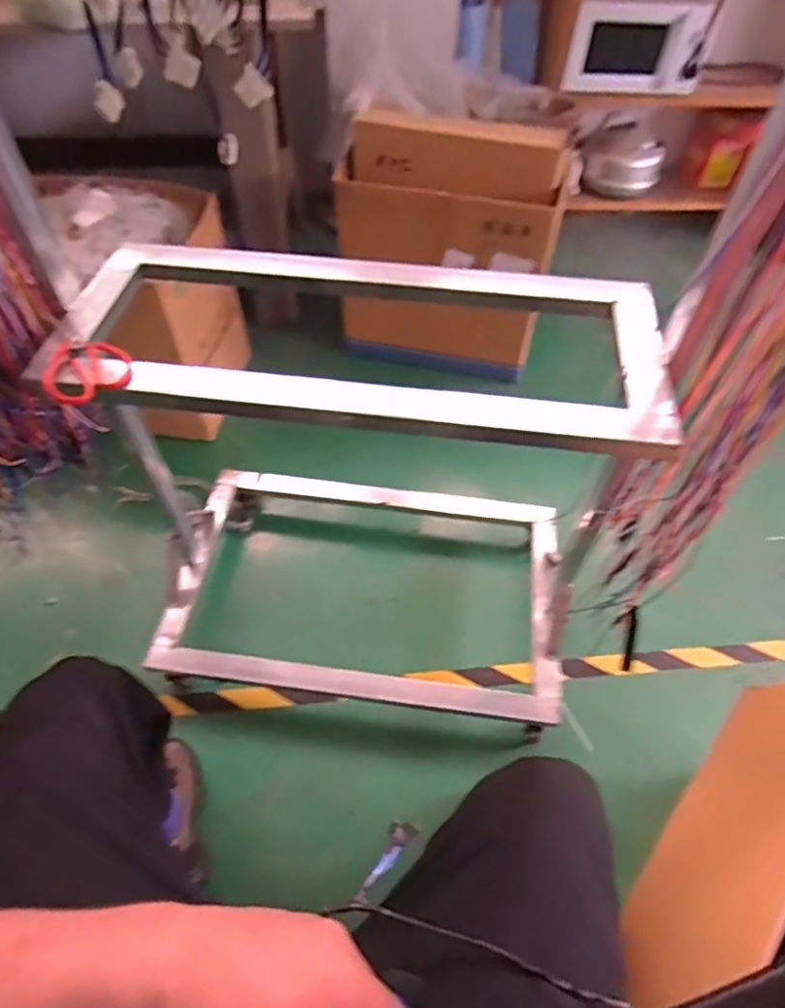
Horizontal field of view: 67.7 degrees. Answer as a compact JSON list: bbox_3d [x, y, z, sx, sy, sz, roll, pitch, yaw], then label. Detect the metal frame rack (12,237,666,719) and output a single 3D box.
[{"bbox_3d":[-0.059,0.012,1.052,0.812,0.798,0.509,7,54,4],"label":"metal frame rack"}]

